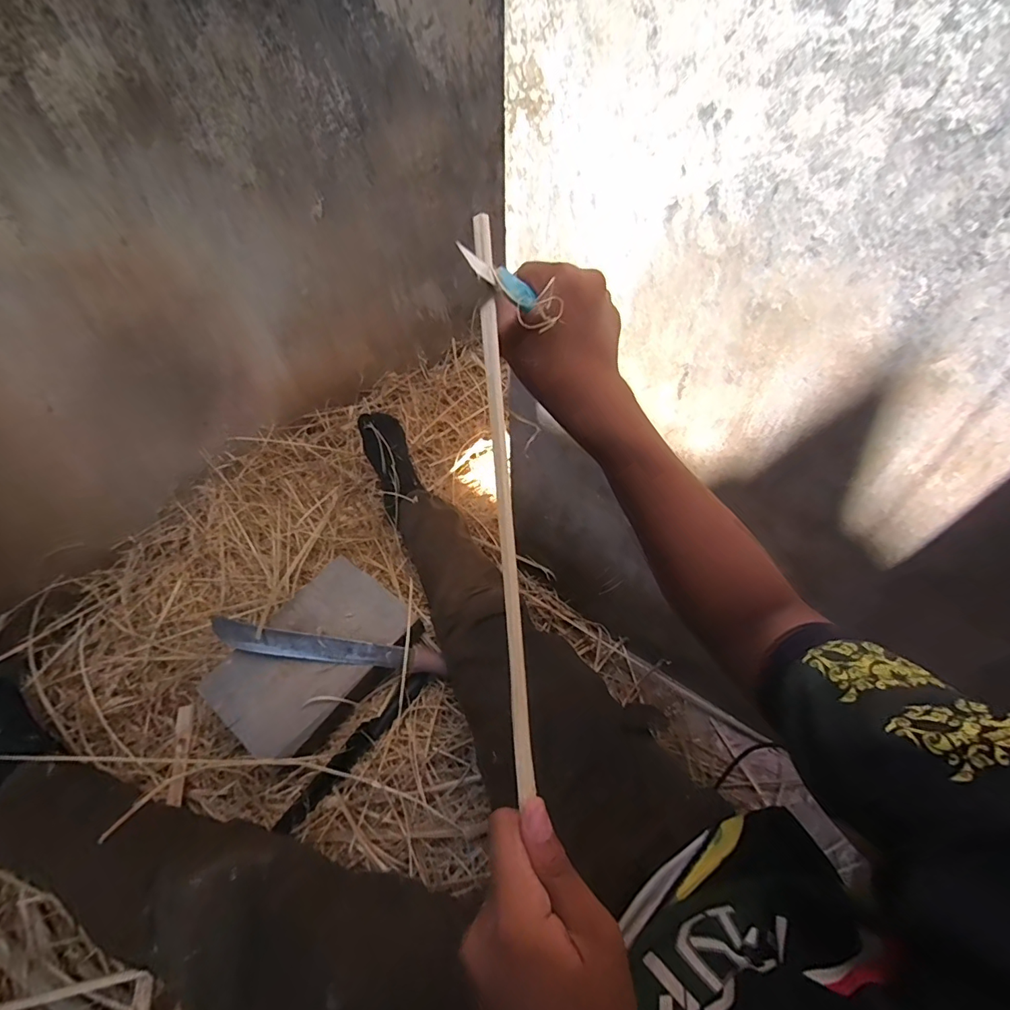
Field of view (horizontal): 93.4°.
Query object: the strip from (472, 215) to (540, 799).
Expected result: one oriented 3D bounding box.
[{"bbox_3d":[-0.001,-0.009,0.280,0.011,0.007,0.336,-4,84,-3],"label":"strip"}]

